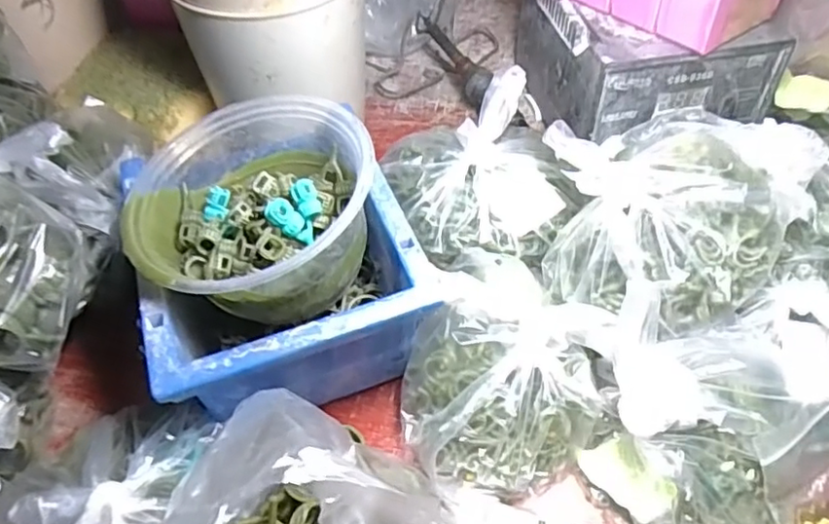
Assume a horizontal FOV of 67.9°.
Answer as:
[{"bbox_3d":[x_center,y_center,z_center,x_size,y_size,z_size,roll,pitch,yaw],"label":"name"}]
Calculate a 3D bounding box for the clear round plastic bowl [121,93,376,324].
[{"bbox_3d":[-0.075,-0.023,0.293,0.107,0.064,0.108,-1,53,1],"label":"clear round plastic bowl"}]

